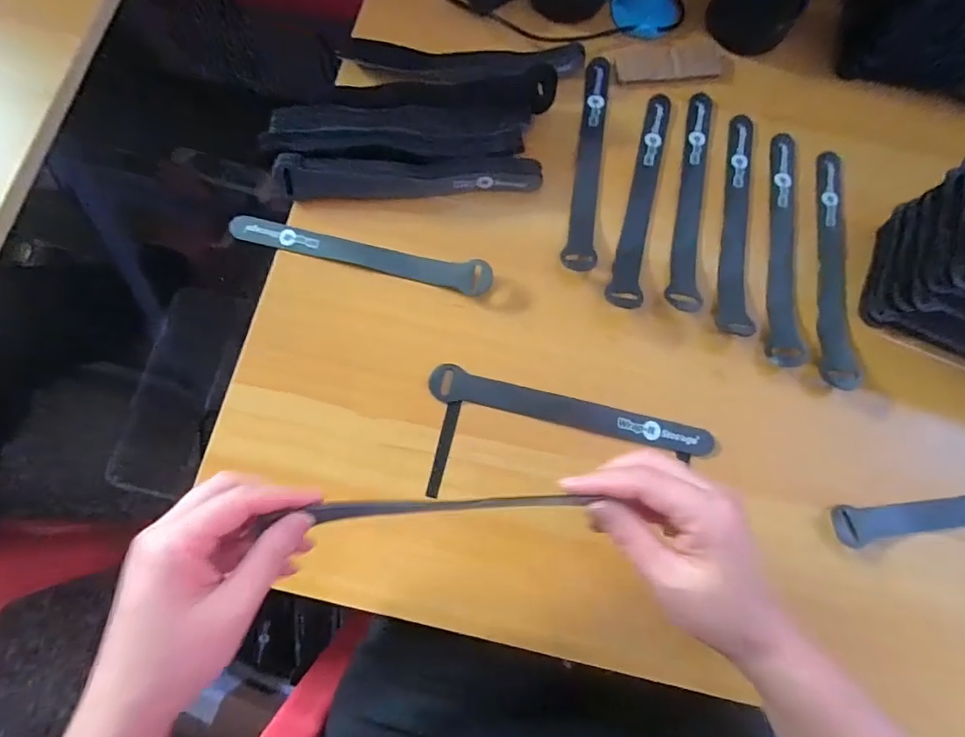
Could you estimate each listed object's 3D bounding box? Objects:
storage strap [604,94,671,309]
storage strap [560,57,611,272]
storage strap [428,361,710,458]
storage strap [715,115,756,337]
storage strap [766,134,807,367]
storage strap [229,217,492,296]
[{"bbox_3d":[0.125,-0.136,0.386,0.023,0.015,0.200,16,72,2],"label":"storage strap"},{"bbox_3d":[0.088,-0.172,0.409,0.023,0.009,0.207,10,72,-1],"label":"storage strap"},{"bbox_3d":[0.062,0.031,0.350,0.197,0.004,0.023,14,77,2],"label":"storage strap"},{"bbox_3d":[0.197,-0.116,0.385,0.023,0.009,0.196,11,73,1],"label":"storage strap"},{"bbox_3d":[0.230,-0.099,0.379,0.024,0.008,0.204,10,77,1],"label":"storage strap"},{"bbox_3d":[-0.092,-0.086,0.376,0.197,0.011,0.025,13,77,2],"label":"storage strap"}]

